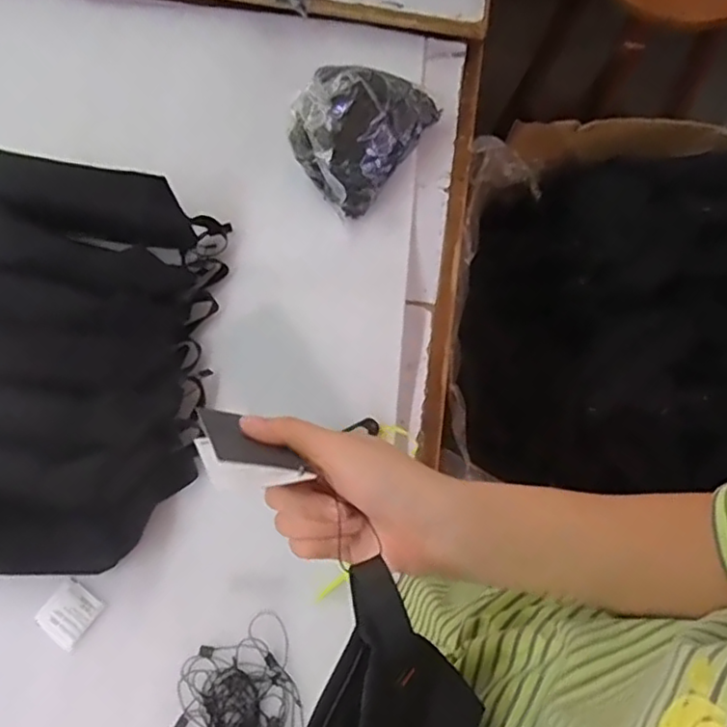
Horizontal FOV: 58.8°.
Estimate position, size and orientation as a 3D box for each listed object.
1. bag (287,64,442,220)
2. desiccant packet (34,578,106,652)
[{"bbox_3d":[0.002,-0.234,0.633,0.097,0.085,0.151,36,71,11],"label":"bag"},{"bbox_3d":[-0.228,0.194,0.503,0.038,0.005,0.041,34,71,11],"label":"desiccant packet"}]

